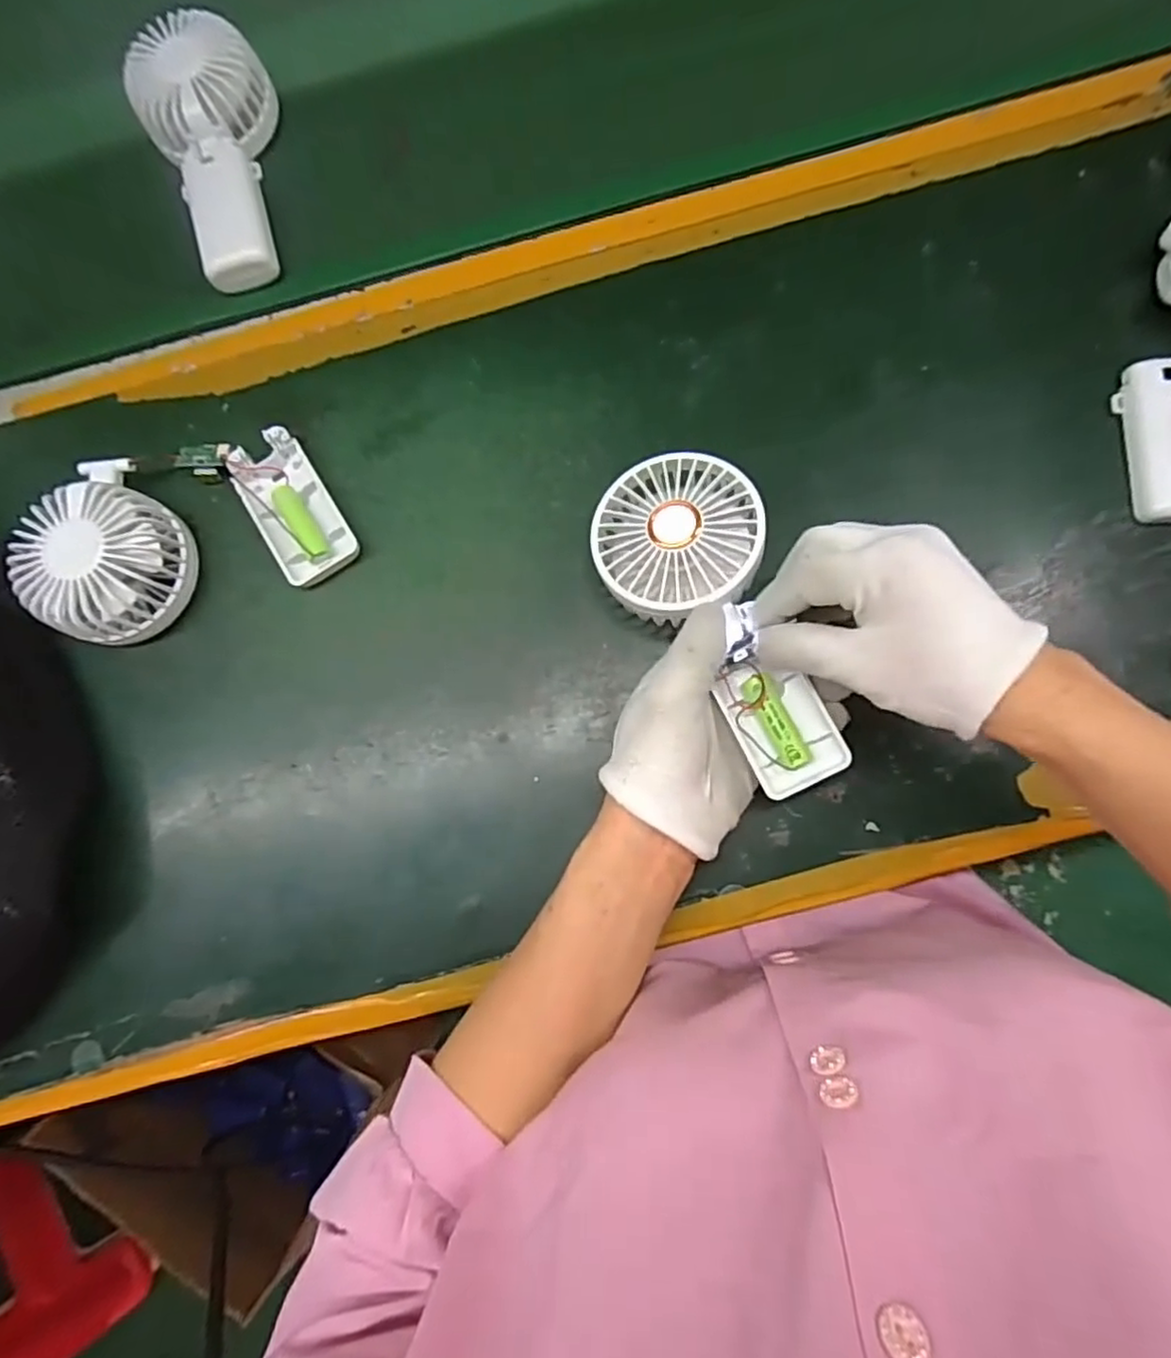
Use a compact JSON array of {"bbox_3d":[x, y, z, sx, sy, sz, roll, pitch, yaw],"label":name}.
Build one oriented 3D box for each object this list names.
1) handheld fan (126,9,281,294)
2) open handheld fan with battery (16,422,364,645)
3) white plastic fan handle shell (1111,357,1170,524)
[{"bbox_3d":[-0.234,-0.338,0.434,0.082,0.042,0.165,-22,80,1],"label":"handheld fan"},{"bbox_3d":[-0.229,-0.088,0.386,0.166,0.048,0.102,-20,80,1],"label":"open handheld fan with battery"},{"bbox_3d":[0.330,-0.135,0.377,0.047,0.010,0.093,-4,81,3],"label":"white plastic fan handle shell"}]

